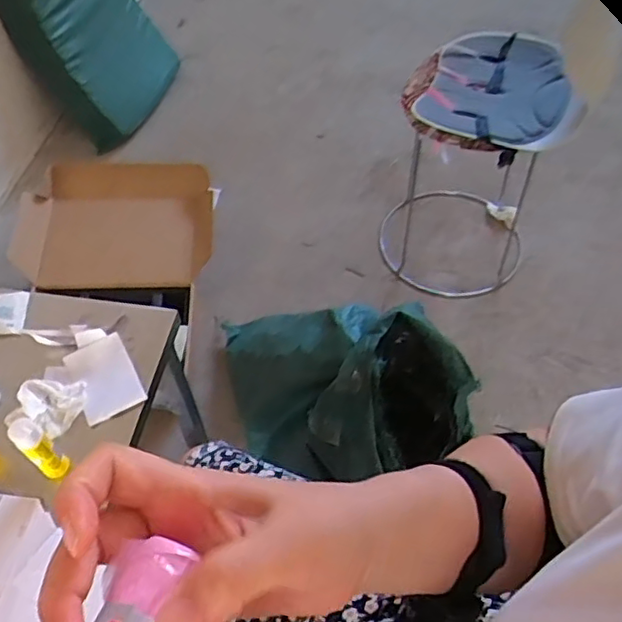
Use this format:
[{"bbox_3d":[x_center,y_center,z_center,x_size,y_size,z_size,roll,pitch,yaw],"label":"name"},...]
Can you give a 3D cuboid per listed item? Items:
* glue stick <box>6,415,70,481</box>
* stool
[{"bbox_3d":[-0.314,0.162,0.713,0.027,0.120,0.032,36,62,26],"label":"glue stick"},{"bbox_3d":[0.358,-0.370,1.449,0.344,0.525,0.569,4,53,5],"label":"stool"}]

